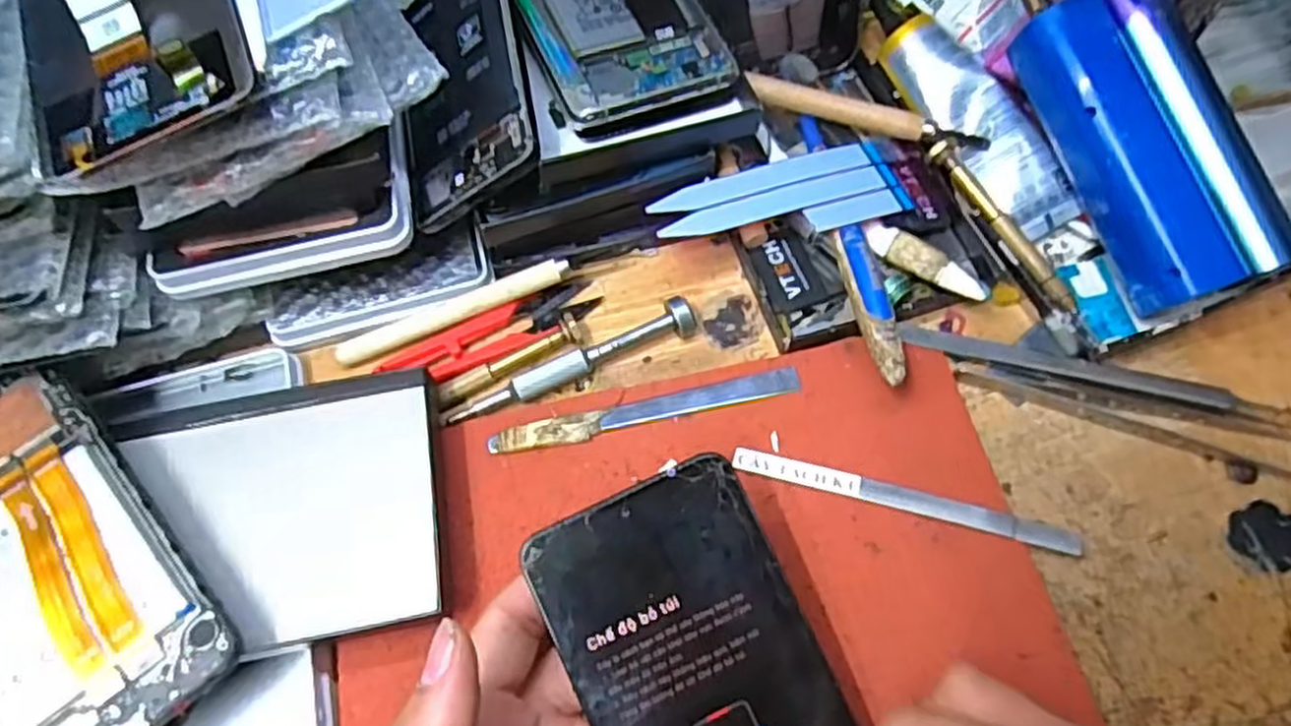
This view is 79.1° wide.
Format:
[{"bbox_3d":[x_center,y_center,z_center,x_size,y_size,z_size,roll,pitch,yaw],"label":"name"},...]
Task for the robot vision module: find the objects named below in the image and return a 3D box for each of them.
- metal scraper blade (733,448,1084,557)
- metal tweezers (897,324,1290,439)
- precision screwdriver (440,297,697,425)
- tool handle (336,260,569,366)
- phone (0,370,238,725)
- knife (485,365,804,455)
[{"bbox_3d":[0.098,0.052,0.298,0.130,0.004,0.009,13,63,9],"label":"metal scraper blade"},{"bbox_3d":[0.180,0.007,0.312,0.150,0.009,0.018,14,66,10],"label":"metal tweezers"},{"bbox_3d":[-0.031,0.000,0.327,0.111,0.014,0.014,-22,65,-7],"label":"precision screwdriver"},{"bbox_3d":[-0.083,-0.023,0.338,0.103,0.005,0.011,-23,85,-3],"label":"tool handle"},{"bbox_3d":[-0.211,0.067,0.270,0.071,0.007,0.152,-38,71,-19],"label":"phone"},{"bbox_3d":[0.001,0.019,0.318,0.127,0.004,0.012,-12,64,-2],"label":"knife"}]

